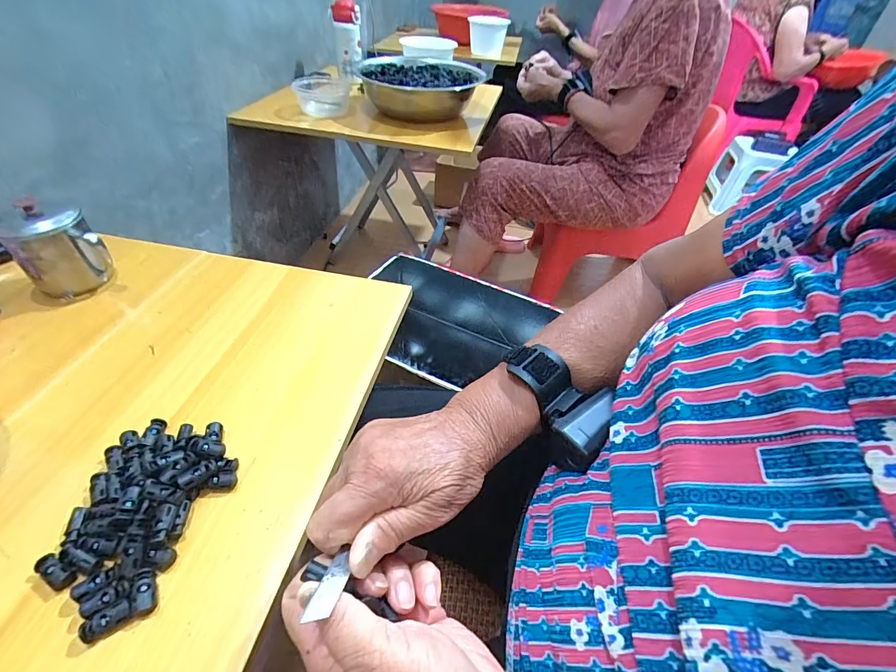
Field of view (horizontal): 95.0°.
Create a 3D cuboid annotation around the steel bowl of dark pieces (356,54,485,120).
[{"bbox_3d":[-0.078,-0.643,1.072,0.290,0.095,0.323,13,47,11],"label":"steel bowl of dark pieces"}]

